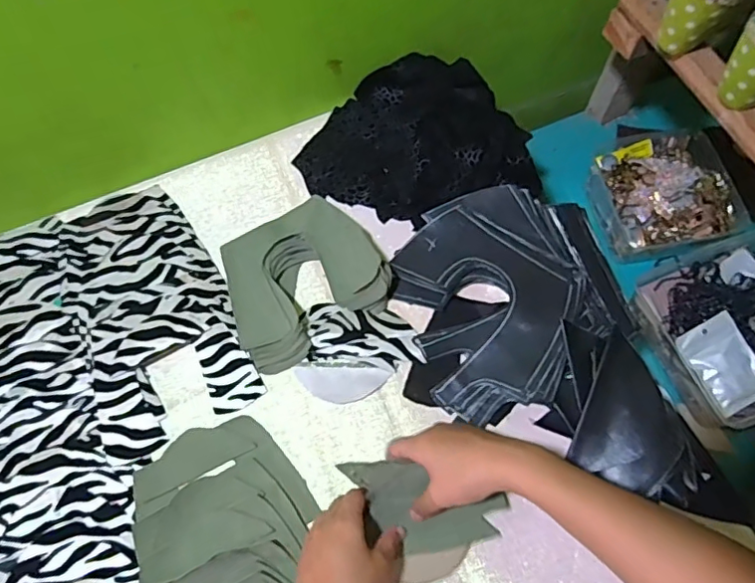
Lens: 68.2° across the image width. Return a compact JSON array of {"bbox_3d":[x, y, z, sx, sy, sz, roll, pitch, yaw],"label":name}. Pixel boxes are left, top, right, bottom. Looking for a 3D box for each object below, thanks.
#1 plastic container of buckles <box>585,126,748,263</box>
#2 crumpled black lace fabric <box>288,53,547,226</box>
[{"bbox_3d":[0.367,-0.126,0.725,0.165,0.065,0.167,-14,67,-4],"label":"plastic container of buckles"},{"bbox_3d":[0.036,-0.162,0.621,0.232,0.062,0.212,-1,67,1],"label":"crumpled black lace fabric"}]

